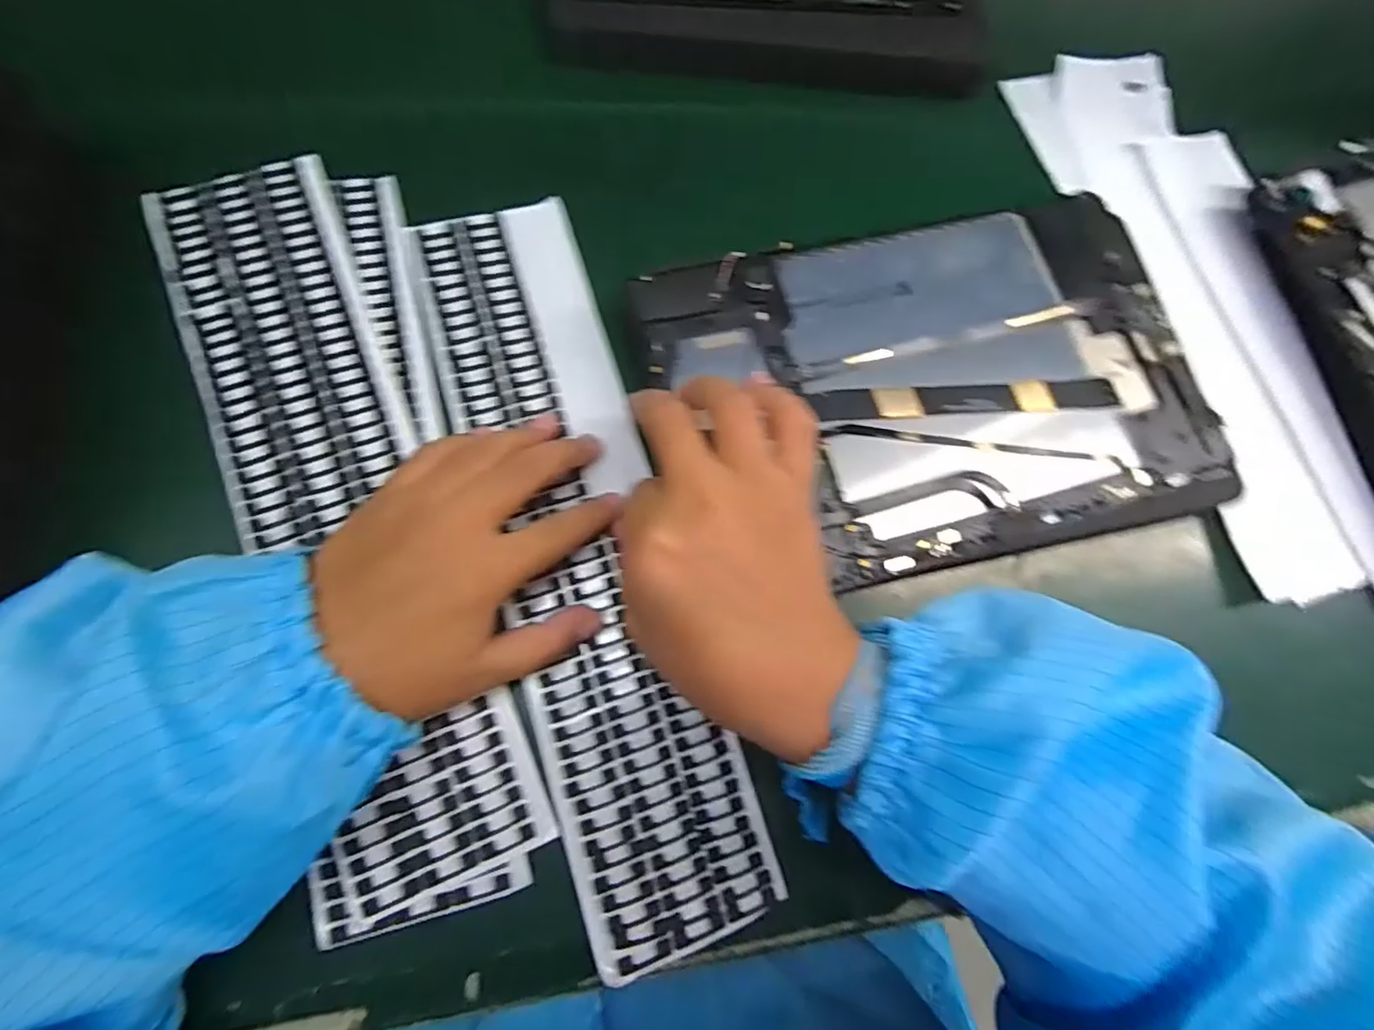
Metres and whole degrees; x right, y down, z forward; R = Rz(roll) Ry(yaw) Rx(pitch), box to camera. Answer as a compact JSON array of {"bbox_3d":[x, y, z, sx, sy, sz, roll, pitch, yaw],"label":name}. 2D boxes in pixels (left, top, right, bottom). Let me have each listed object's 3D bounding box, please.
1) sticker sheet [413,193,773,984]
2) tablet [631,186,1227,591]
[{"bbox_3d":[-0.045,0.008,0.251,0.074,0.008,0.315,-18,79,-6],"label":"sticker sheet"},{"bbox_3d":[0.109,-0.058,0.261,0.242,0.007,0.156,-12,77,-9],"label":"tablet"}]

